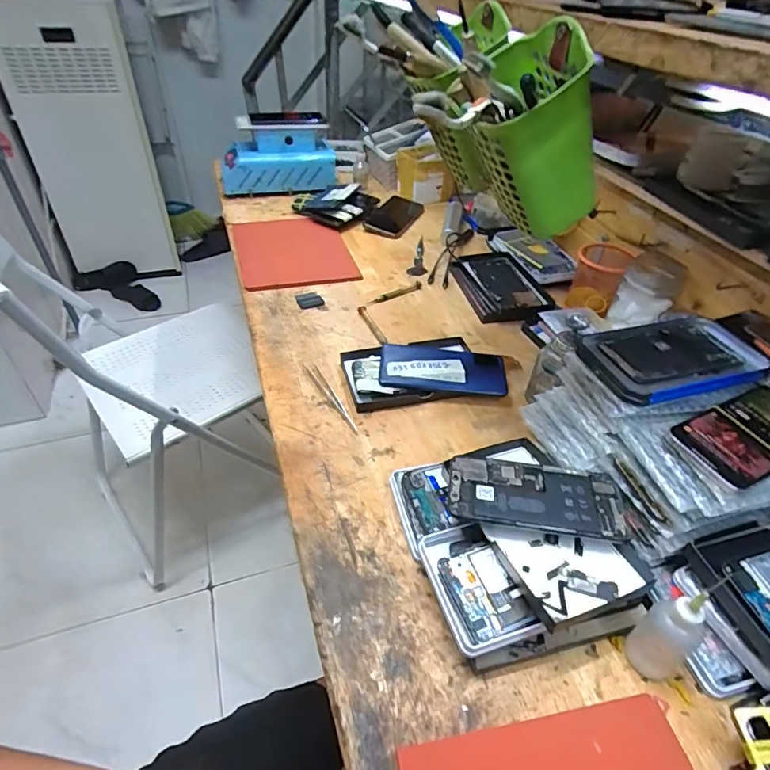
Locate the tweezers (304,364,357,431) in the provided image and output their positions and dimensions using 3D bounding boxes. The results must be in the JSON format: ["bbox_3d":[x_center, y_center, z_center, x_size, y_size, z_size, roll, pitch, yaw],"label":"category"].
[{"bbox_3d":[-0.067,0.014,0.607,0.015,0.005,0.128,-21,48,-25],"label":"tweezers"}]

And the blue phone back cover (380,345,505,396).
[{"bbox_3d":[0.075,-0.020,0.626,0.162,0.011,0.069,4,55,-1],"label":"blue phone back cover"}]

